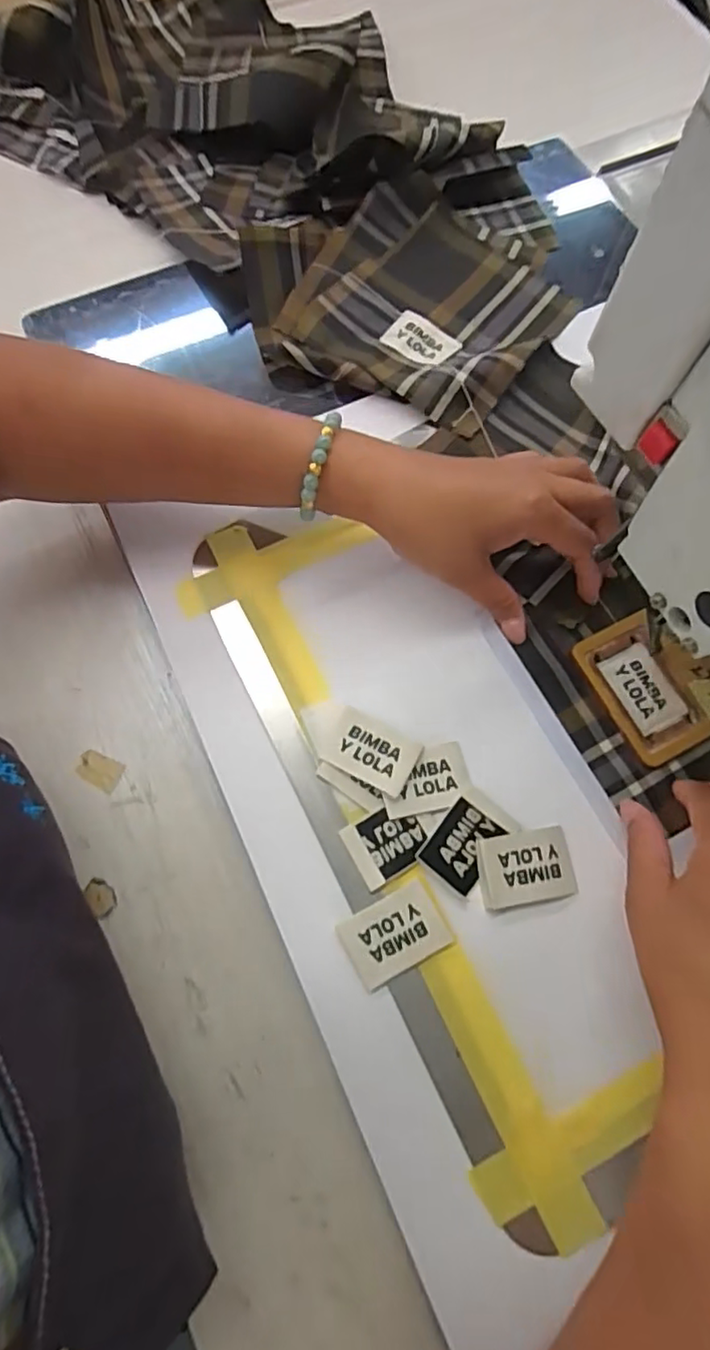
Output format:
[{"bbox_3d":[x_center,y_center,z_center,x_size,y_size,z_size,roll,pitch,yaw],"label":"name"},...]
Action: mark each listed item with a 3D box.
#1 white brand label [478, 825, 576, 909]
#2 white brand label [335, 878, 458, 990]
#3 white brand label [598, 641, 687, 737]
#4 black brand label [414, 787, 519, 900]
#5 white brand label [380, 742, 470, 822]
[{"bbox_3d":[0.090,0.101,0.316,0.050,0.005,0.036,-6,79,-10],"label":"white brand label"},{"bbox_3d":[0.021,0.131,0.304,0.049,0.007,0.035,-26,76,-10],"label":"white brand label"},{"bbox_3d":[0.167,0.008,0.350,0.031,0.004,0.049,-24,75,-10],"label":"white brand label"},{"bbox_3d":[0.059,0.088,0.319,0.033,0.005,0.047,40,77,8],"label":"black brand label"},{"bbox_3d":[0.038,0.058,0.327,0.049,0.004,0.031,-13,73,-11],"label":"white brand label"}]

